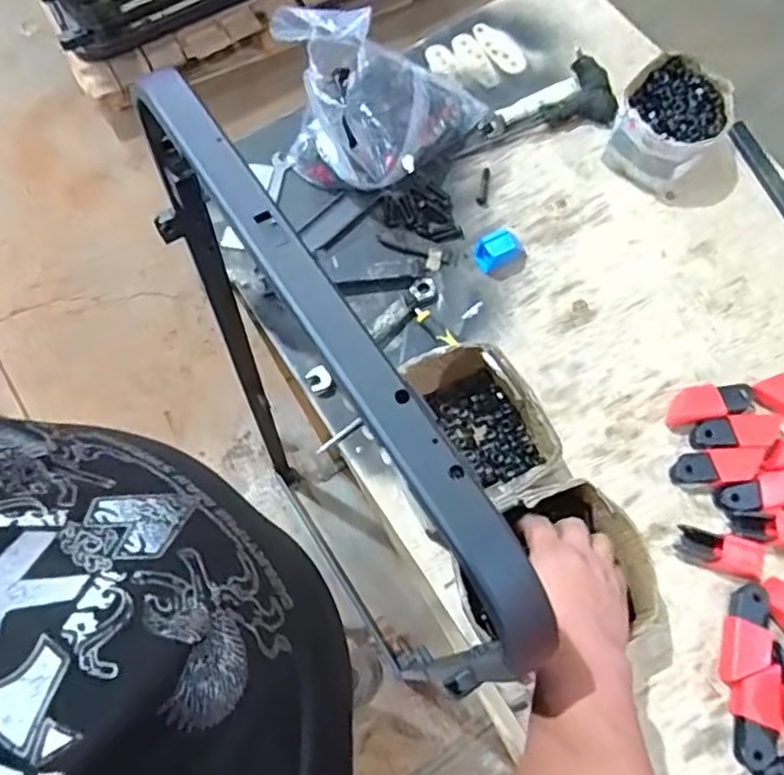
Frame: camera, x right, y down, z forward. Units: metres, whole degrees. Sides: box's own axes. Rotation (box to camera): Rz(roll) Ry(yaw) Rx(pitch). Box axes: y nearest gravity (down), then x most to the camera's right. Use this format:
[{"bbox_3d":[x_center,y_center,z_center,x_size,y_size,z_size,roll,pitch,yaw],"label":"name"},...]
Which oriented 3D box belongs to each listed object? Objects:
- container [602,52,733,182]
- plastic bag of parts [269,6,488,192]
[{"bbox_3d":[0.322,-0.304,0.764,0.110,0.079,0.140,24,73,10],"label":"container"},{"bbox_3d":[-0.017,-0.326,0.751,0.230,0.126,0.182,3,70,3],"label":"plastic bag of parts"}]

